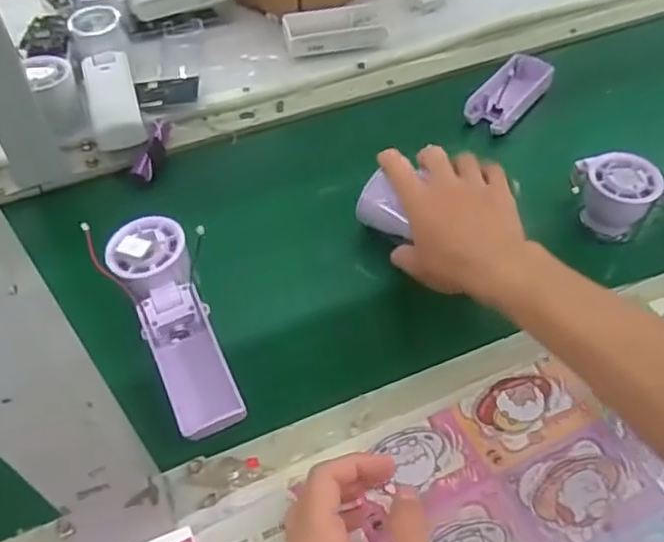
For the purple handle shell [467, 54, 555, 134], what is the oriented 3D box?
[{"bbox_3d":[0.181,-0.183,0.659,0.052,0.021,0.103,33,58,22],"label":"purple handle shell"}]

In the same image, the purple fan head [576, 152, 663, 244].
[{"bbox_3d":[0.239,-0.064,0.560,0.066,0.064,0.048,30,57,20],"label":"purple fan head"}]

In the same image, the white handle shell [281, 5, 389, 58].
[{"bbox_3d":[0.003,-0.258,0.696,0.108,0.029,0.051,-14,53,-12],"label":"white handle shell"}]

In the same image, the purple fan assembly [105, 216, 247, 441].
[{"bbox_3d":[-0.113,0.034,0.464,0.052,0.031,0.172,-21,73,-16],"label":"purple fan assembly"}]

